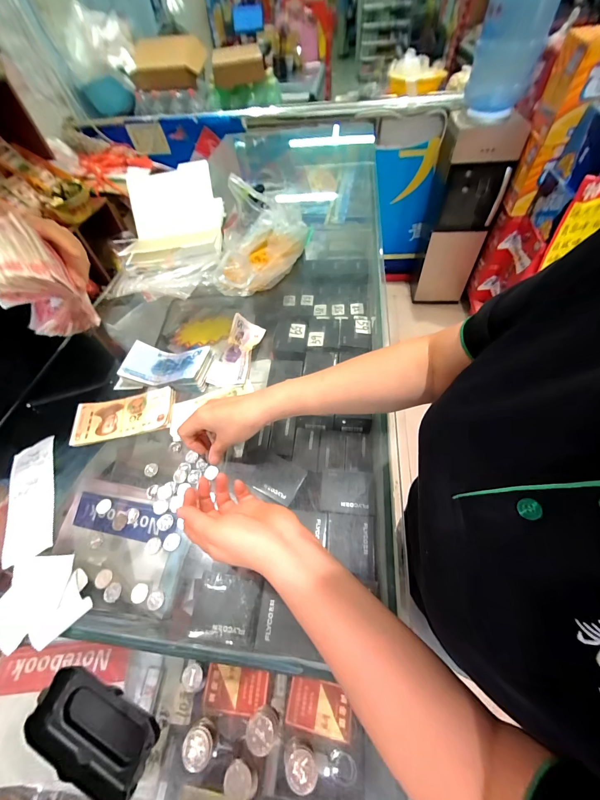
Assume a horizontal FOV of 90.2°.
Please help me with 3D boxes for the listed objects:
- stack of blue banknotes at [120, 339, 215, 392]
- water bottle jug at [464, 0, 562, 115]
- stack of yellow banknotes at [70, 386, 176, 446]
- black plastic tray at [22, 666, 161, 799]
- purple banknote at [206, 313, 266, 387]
[{"bbox_3d":[-0.214,-0.056,0.490,0.138,0.029,0.071,6,55,10],"label":"stack of blue banknotes"},{"bbox_3d":[0.805,-1.356,1.148,0.235,0.380,0.283,15,57,16],"label":"water bottle jug"},{"bbox_3d":[-0.268,0.024,0.456,0.146,0.010,0.072,-11,54,-2],"label":"stack of yellow banknotes"},{"bbox_3d":[-0.177,0.285,0.258,0.107,0.020,0.053,14,57,15],"label":"black plastic tray"},{"bbox_3d":[-0.103,-0.084,0.500,0.058,0.035,0.139,5,55,9],"label":"purple banknote"}]

